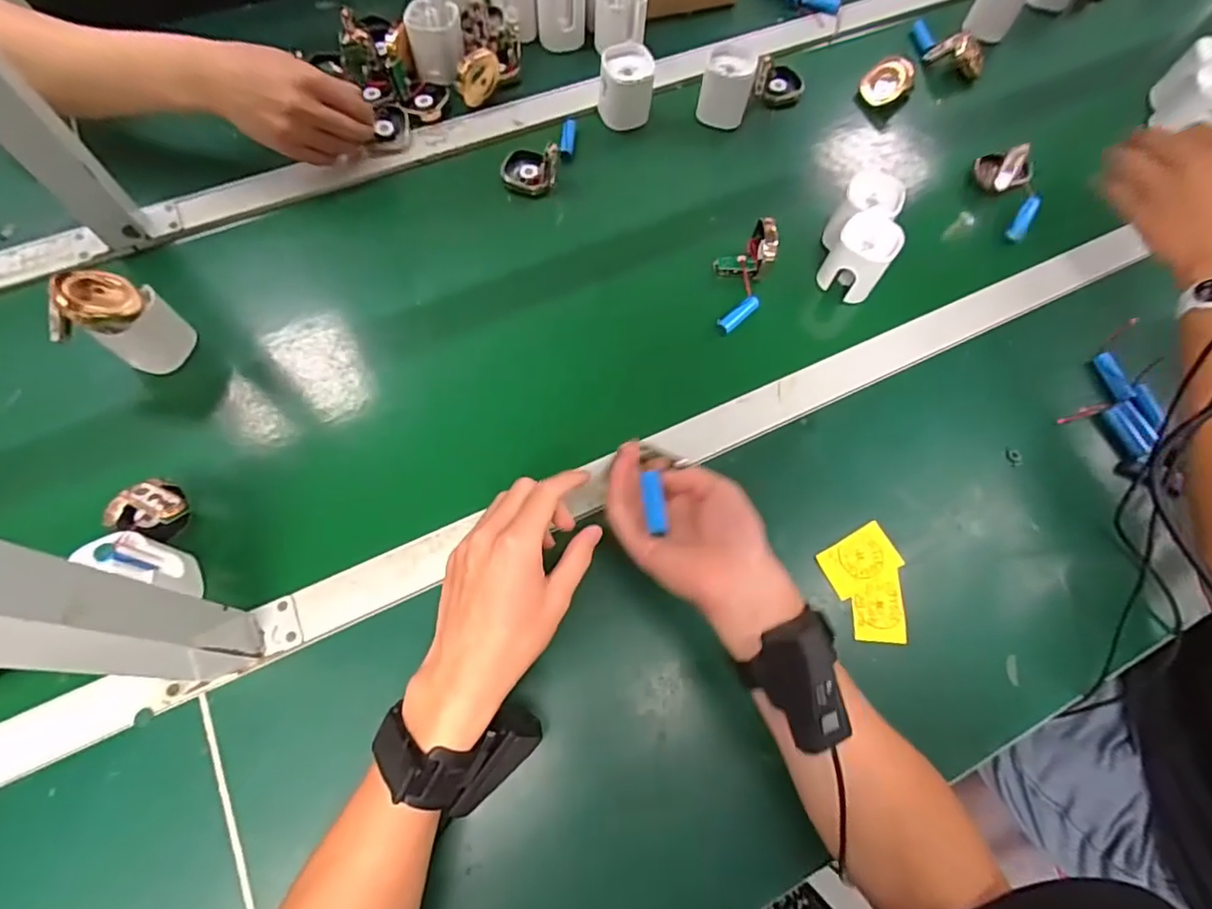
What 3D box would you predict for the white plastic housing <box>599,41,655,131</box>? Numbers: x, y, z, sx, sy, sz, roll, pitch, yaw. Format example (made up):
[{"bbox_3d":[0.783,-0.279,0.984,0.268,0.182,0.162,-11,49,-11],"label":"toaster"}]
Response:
[{"bbox_3d":[0.022,-0.412,0.662,0.064,0.067,0.052,-3,68,-5],"label":"white plastic housing"}]

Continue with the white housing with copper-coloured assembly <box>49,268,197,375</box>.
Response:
[{"bbox_3d":[-0.413,-0.107,0.505,0.067,0.104,0.054,0,68,-3],"label":"white housing with copper-coloured assembly"}]

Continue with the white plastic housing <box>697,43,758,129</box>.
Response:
[{"bbox_3d":[0.140,-0.424,0.678,0.059,0.068,0.053,16,68,3],"label":"white plastic housing"}]

